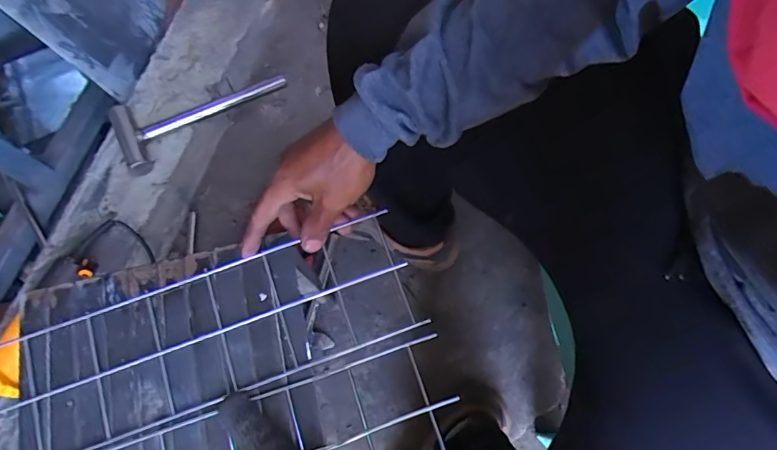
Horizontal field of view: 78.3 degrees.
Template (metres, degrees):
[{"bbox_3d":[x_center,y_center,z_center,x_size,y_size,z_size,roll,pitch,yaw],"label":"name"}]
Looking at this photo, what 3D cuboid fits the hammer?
[{"bbox_3d":[-0.323,-0.206,0.808,0.296,0.050,0.109,-33,74,-9],"label":"hammer"}]

